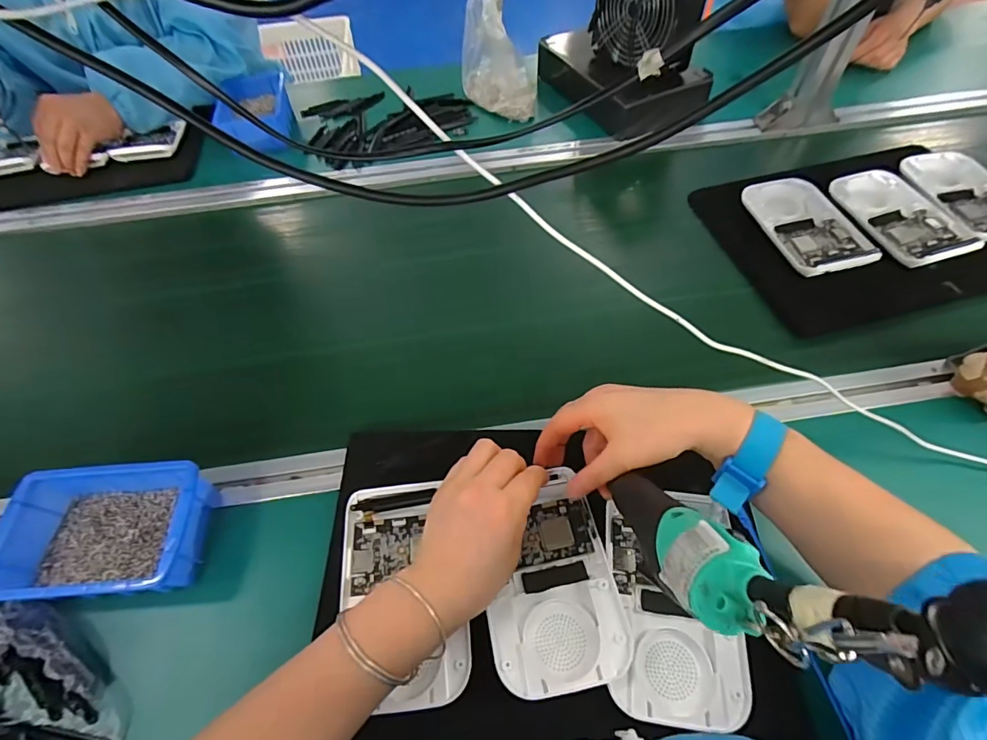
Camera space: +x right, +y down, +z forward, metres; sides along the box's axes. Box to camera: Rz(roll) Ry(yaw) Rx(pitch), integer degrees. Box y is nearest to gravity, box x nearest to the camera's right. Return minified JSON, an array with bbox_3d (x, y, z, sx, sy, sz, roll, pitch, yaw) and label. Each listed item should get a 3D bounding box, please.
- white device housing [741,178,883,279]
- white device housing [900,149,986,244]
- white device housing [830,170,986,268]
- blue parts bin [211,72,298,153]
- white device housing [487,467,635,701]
[{"bbox_3d":[0.368,-0.173,0.569,0.100,0.018,0.157,-16,59,-8],"label":"white device housing"},{"bbox_3d":[0.584,-0.218,0.580,0.094,0.014,0.165,-11,58,-5],"label":"white device housing"},{"bbox_3d":[0.485,-0.188,0.570,0.105,0.012,0.162,-14,58,-6],"label":"white device housing"},{"bbox_3d":[-0.378,-0.413,0.765,0.100,0.052,0.158,-10,58,-4],"label":"blue parts bin"},{"bbox_3d":[0.040,0.153,0.362,0.093,0.023,0.148,-10,58,-4],"label":"white device housing"}]

